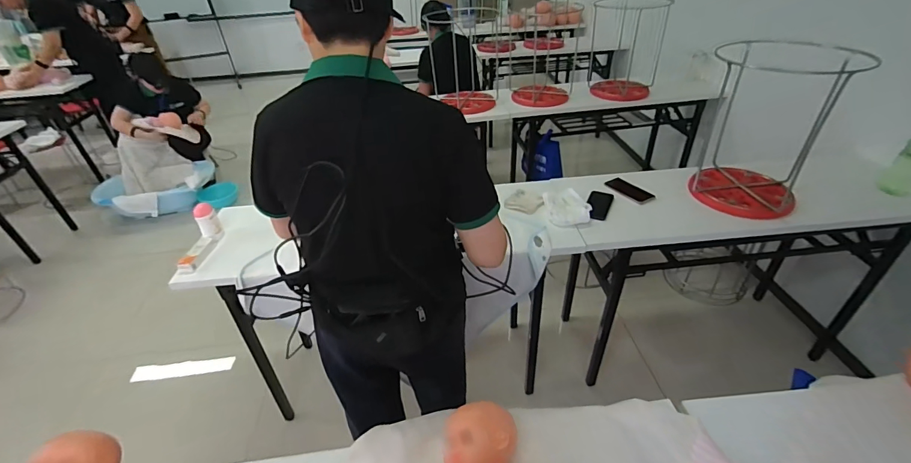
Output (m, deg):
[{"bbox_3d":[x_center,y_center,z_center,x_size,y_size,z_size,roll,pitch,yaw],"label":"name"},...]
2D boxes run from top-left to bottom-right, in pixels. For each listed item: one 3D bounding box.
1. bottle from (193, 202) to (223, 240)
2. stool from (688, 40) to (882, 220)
[{"bbox_3d":[-0.782,-0.033,1.309,0.059,0.119,0.060,-24,41,-26],"label":"bottle"},{"bbox_3d":[1.045,-0.358,1.407,0.359,0.499,0.409,21,43,29],"label":"stool"}]

